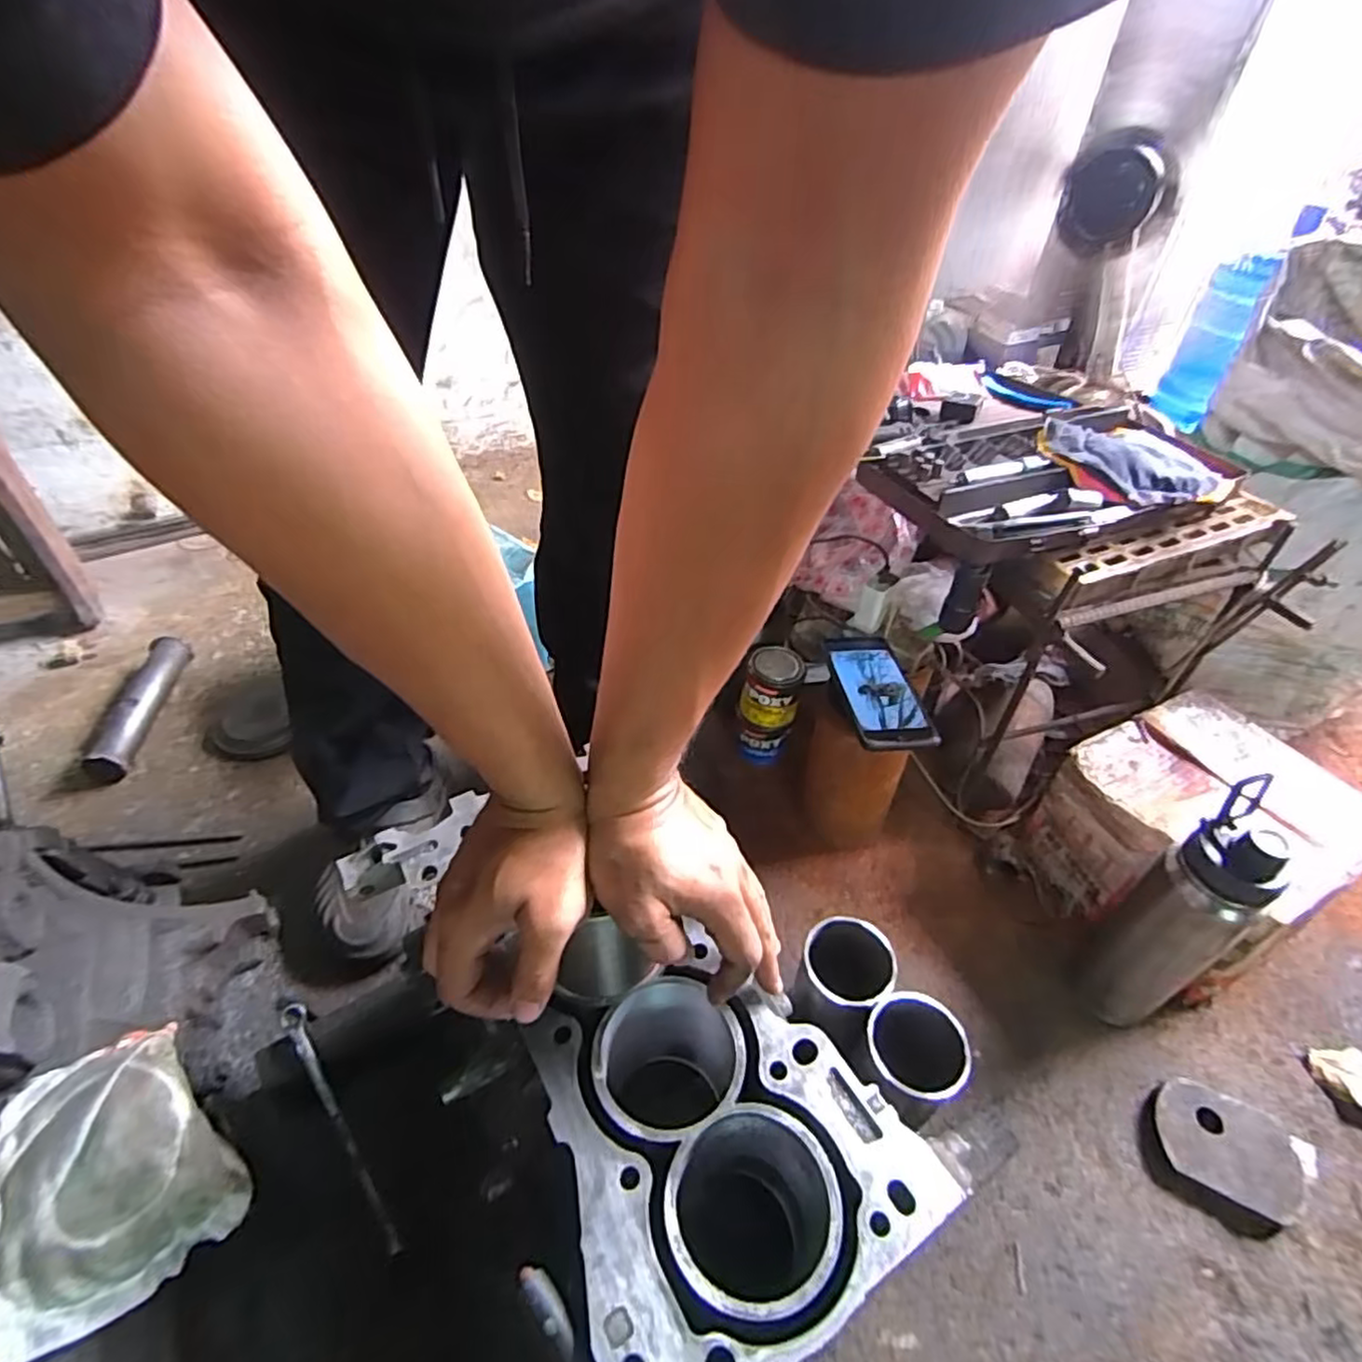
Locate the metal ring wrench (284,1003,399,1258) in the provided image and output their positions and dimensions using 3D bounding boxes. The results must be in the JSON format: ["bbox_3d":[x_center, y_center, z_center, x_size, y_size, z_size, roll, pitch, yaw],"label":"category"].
[{"bbox_3d":[-0.284,0.364,0.577,0.017,0.020,0.212,-28,69,-26],"label":"metal ring wrench"}]

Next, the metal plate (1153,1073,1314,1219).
[{"bbox_3d":[0.483,0.405,0.602,0.120,0.016,0.086,17,46,18],"label":"metal plate"}]

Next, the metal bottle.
[{"bbox_3d":[0.436,0.223,0.623,0.064,0.258,0.087,-21,48,-23],"label":"metal bottle"}]

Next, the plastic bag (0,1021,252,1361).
[{"bbox_3d":[-0.352,0.295,0.423,0.121,0.068,0.134,-26,50,-27],"label":"plastic bag"}]

